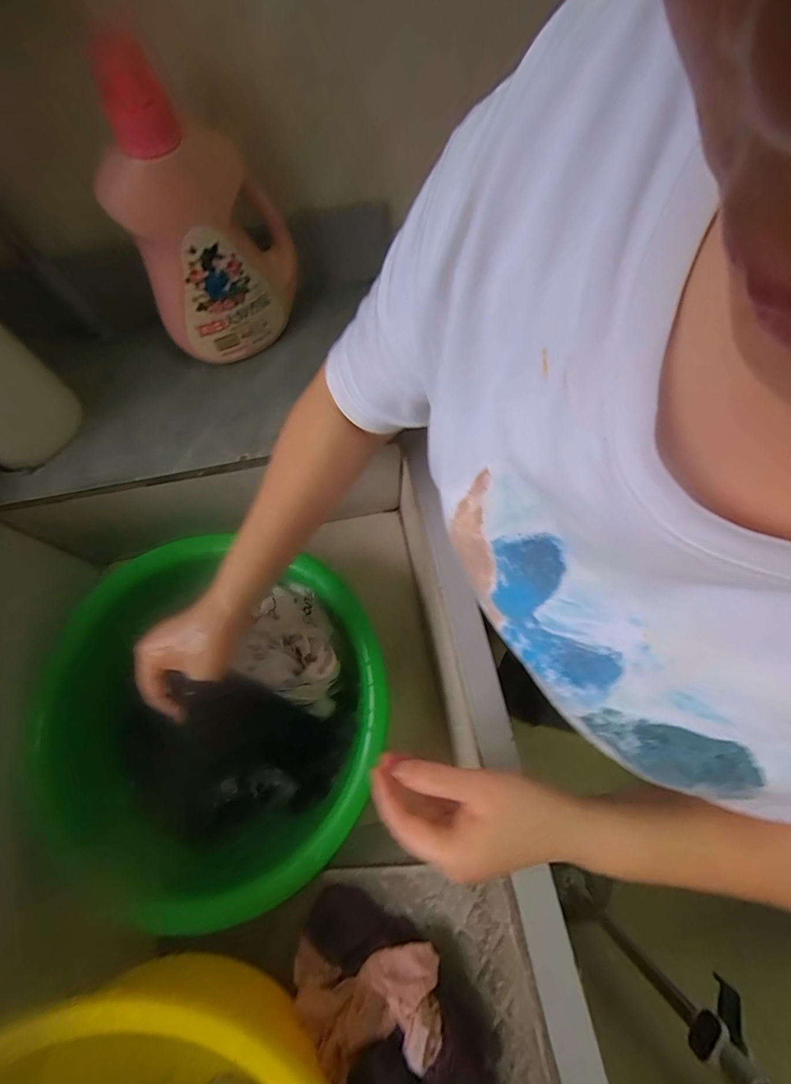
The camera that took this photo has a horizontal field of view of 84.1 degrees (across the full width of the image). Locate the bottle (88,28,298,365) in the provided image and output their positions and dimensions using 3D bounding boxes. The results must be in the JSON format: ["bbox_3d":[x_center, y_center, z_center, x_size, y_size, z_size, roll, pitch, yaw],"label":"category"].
[{"bbox_3d":[-0.168,-0.274,0.401,0.144,0.231,0.079,-19,70,-6],"label":"bottle"}]

